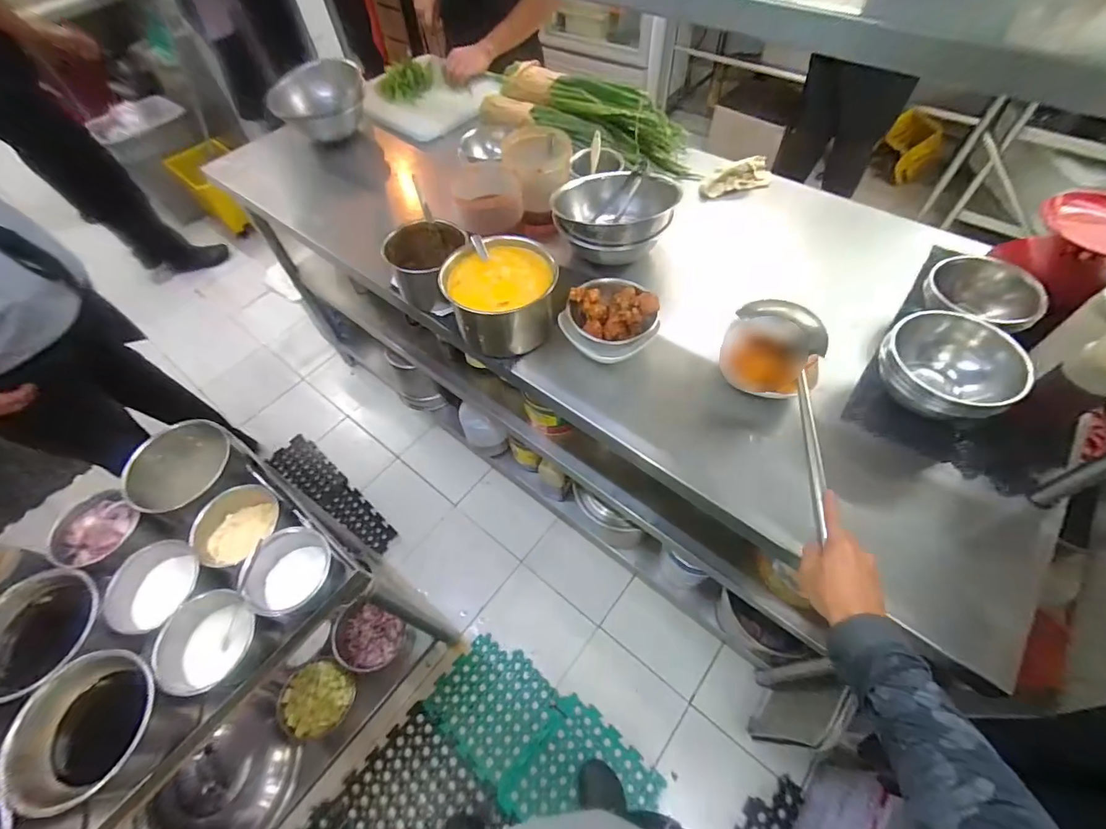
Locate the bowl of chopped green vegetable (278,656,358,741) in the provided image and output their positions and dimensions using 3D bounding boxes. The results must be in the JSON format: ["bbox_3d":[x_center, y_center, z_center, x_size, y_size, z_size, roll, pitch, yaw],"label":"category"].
[{"bbox_3d":[-0.552,0.664,1.094,0.169,0.081,0.159,-2,57,3],"label":"bowl of chopped green vegetable"}]

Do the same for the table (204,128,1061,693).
[{"bbox_3d":[0.114,-0.223,1.284,1.742,0.819,0.799,33,65,22],"label":"table"}]

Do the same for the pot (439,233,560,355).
[{"bbox_3d":[-0.088,-0.211,0.822,0.180,0.130,0.179,-2,57,3],"label":"pot"}]

